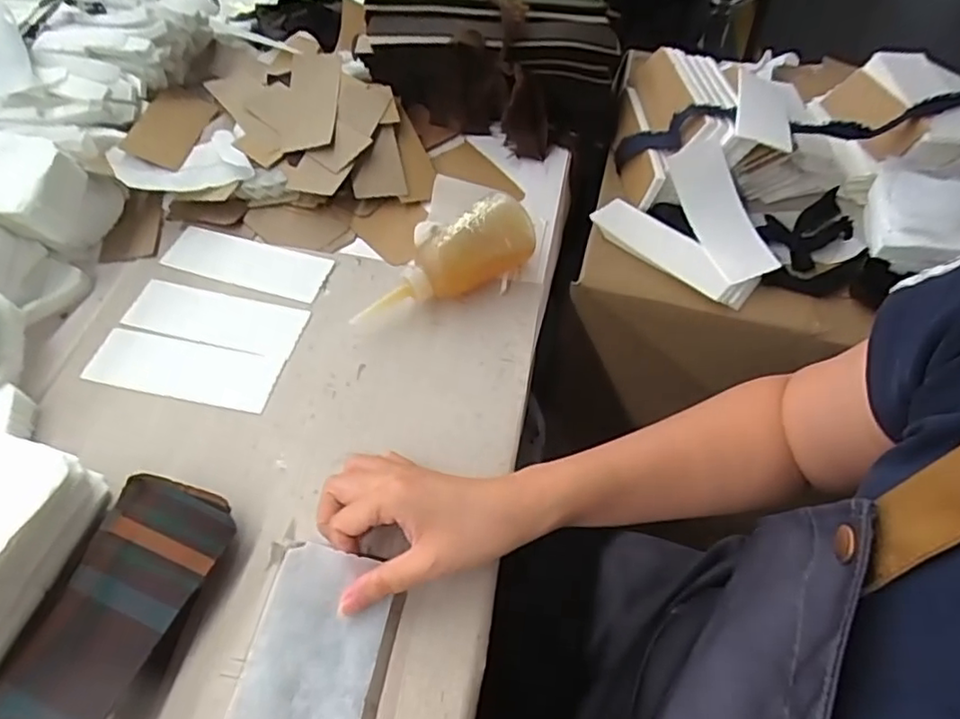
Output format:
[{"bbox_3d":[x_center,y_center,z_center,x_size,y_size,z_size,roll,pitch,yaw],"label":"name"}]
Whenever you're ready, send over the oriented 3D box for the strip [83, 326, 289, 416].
[{"bbox_3d":[-0.236,0.006,0.503,0.147,0.004,0.052,10,53,4],"label":"strip"}]

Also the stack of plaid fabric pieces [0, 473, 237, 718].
[{"bbox_3d":[-0.219,0.157,0.375,0.087,0.029,0.171,12,54,5],"label":"stack of plaid fabric pieces"}]

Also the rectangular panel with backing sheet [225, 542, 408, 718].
[{"bbox_3d":[-0.093,0.185,0.349,0.078,0.017,0.147,21,55,-13],"label":"rectangular panel with backing sheet"}]

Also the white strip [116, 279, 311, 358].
[{"bbox_3d":[-0.223,-0.036,0.531,0.146,0.004,0.054,12,54,5],"label":"white strip"}]

